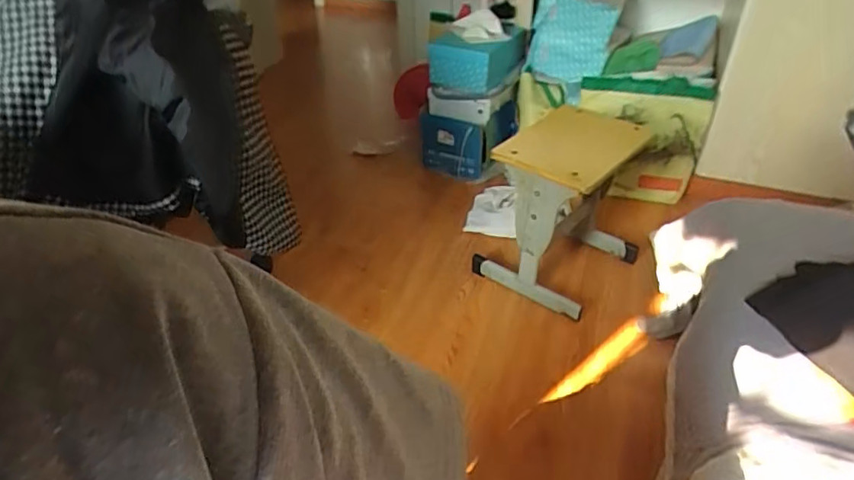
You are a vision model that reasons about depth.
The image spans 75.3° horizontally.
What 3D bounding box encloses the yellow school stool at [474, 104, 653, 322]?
[{"bbox_3d":[0.335,-0.078,1.362,0.298,0.394,0.340,25,44,31],"label":"yellow school stool"}]

